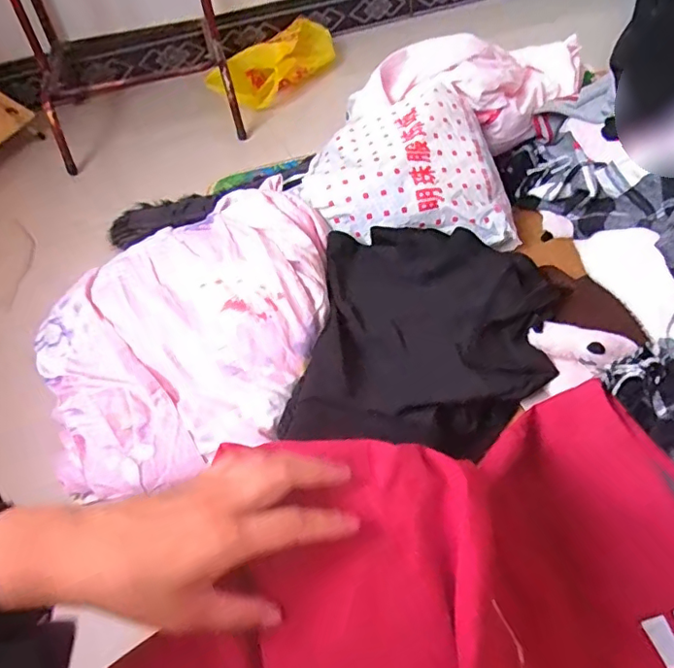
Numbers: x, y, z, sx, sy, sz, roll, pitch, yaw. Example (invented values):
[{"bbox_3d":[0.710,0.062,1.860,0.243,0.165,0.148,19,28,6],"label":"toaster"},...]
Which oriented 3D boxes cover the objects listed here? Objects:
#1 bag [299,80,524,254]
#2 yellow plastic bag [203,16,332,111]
[{"bbox_3d":[0.108,-0.265,0.847,0.321,0.117,0.234,-3,49,2],"label":"bag"},{"bbox_3d":[-0.149,-0.632,1.283,0.141,0.114,0.353,25,55,24],"label":"yellow plastic bag"}]

